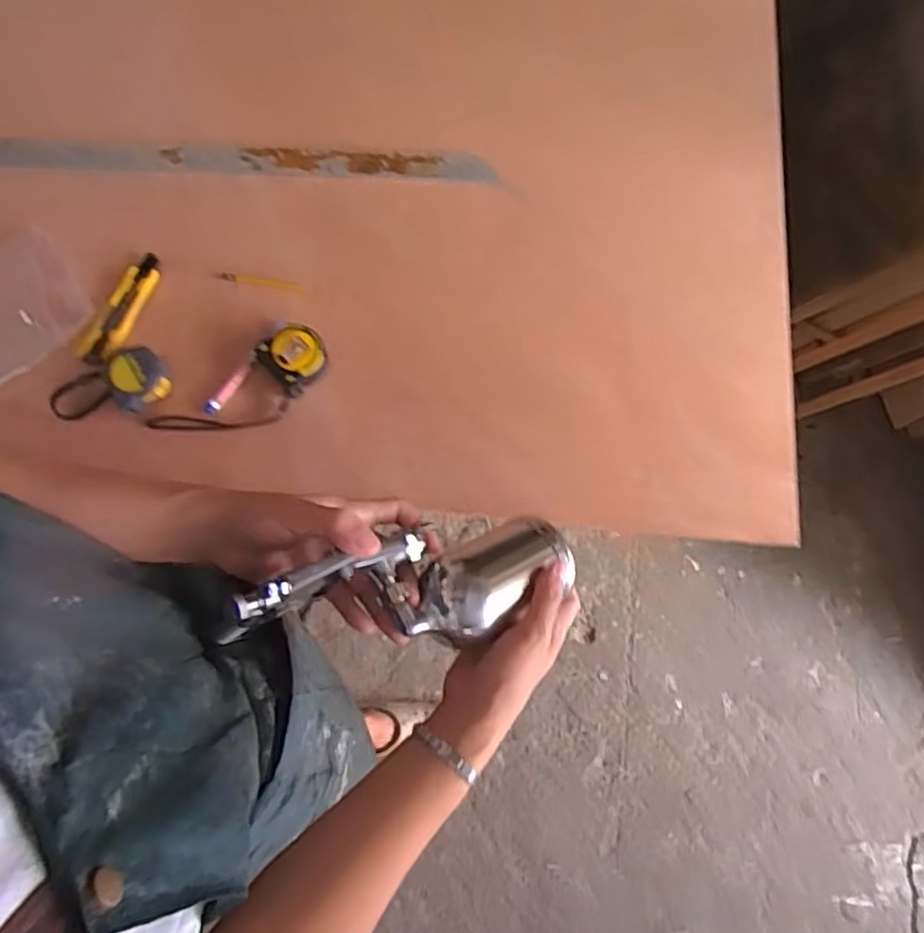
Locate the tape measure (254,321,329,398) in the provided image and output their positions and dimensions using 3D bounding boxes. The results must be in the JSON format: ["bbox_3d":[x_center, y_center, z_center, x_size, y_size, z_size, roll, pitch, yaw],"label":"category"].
[{"bbox_3d":[-0.189,-0.126,0.757,0.067,0.034,0.077,-42,80,-11],"label":"tape measure"}]

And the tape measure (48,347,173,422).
[{"bbox_3d":[-0.385,-0.086,0.736,0.119,0.033,0.072,-29,78,-9],"label":"tape measure"}]

